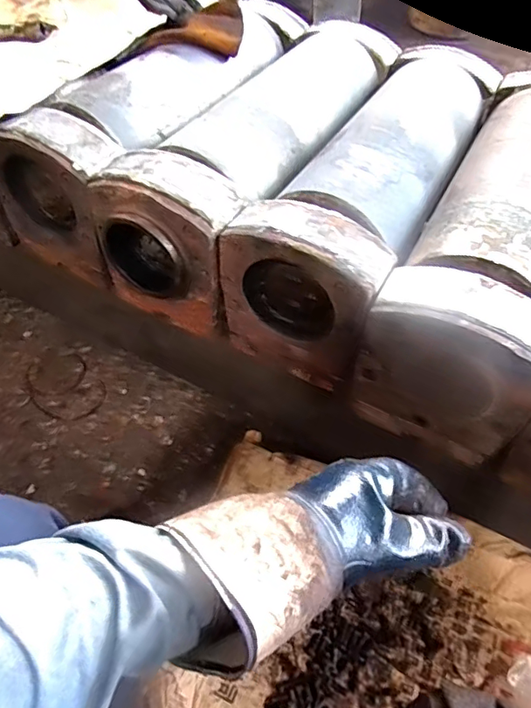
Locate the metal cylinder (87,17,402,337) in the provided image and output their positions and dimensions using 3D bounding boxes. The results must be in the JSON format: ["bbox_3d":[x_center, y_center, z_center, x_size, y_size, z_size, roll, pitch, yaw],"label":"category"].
[{"bbox_3d":[0.005,-0.274,0.703,0.157,0.171,0.552,25,55,15],"label":"metal cylinder"}]

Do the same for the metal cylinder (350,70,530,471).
[{"bbox_3d":[0.287,-0.149,0.622,0.159,0.177,0.553,25,55,15],"label":"metal cylinder"}]

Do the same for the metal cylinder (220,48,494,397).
[{"bbox_3d":[0.149,-0.210,0.660,0.161,0.177,0.523,27,55,16],"label":"metal cylinder"}]

